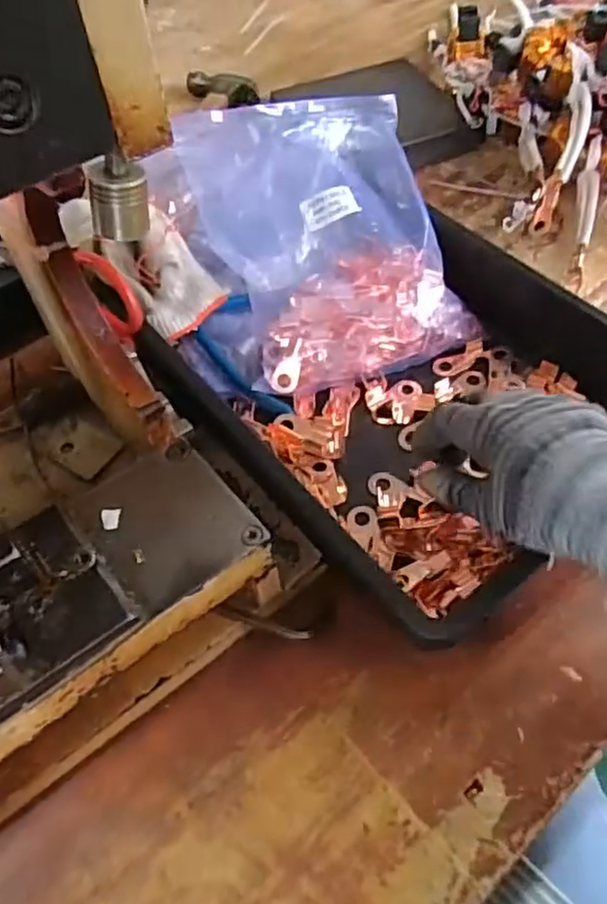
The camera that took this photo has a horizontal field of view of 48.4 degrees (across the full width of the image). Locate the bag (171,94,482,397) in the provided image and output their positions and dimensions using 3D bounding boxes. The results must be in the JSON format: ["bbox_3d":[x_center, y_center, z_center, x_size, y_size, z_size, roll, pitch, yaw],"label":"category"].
[{"bbox_3d":[0.018,-0.169,0.527,0.181,0.060,0.237,-17,76,-9],"label":"bag"}]

